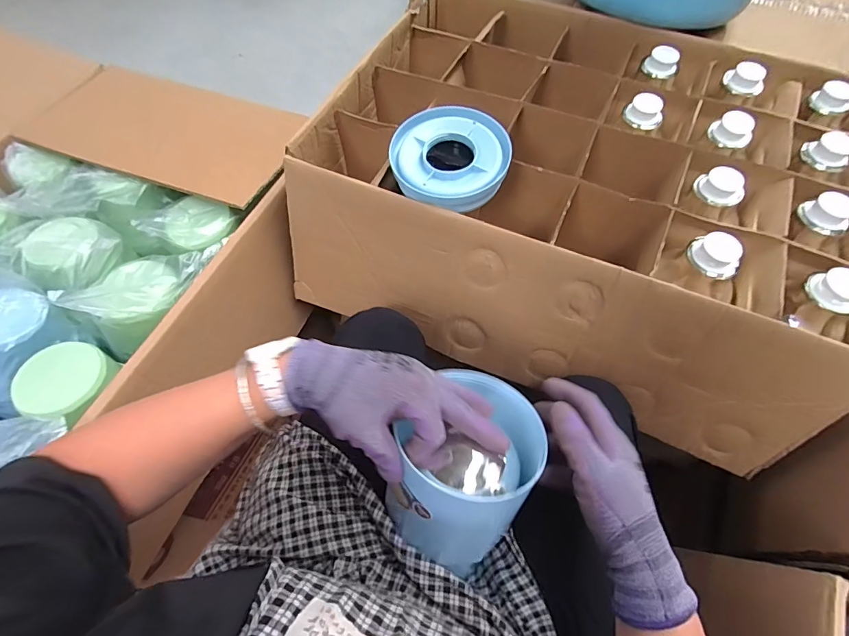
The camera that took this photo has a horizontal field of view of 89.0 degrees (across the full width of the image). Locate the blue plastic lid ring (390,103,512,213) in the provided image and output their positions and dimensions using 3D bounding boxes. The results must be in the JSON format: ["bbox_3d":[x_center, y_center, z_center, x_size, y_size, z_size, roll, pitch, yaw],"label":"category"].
[{"bbox_3d":[0.027,-0.191,0.508,0.130,0.026,0.132,-1,74,5],"label":"blue plastic lid ring"}]

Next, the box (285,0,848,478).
[{"bbox_3d":[0.214,-0.192,0.627,0.671,0.218,0.521,21,60,10],"label":"box"}]

